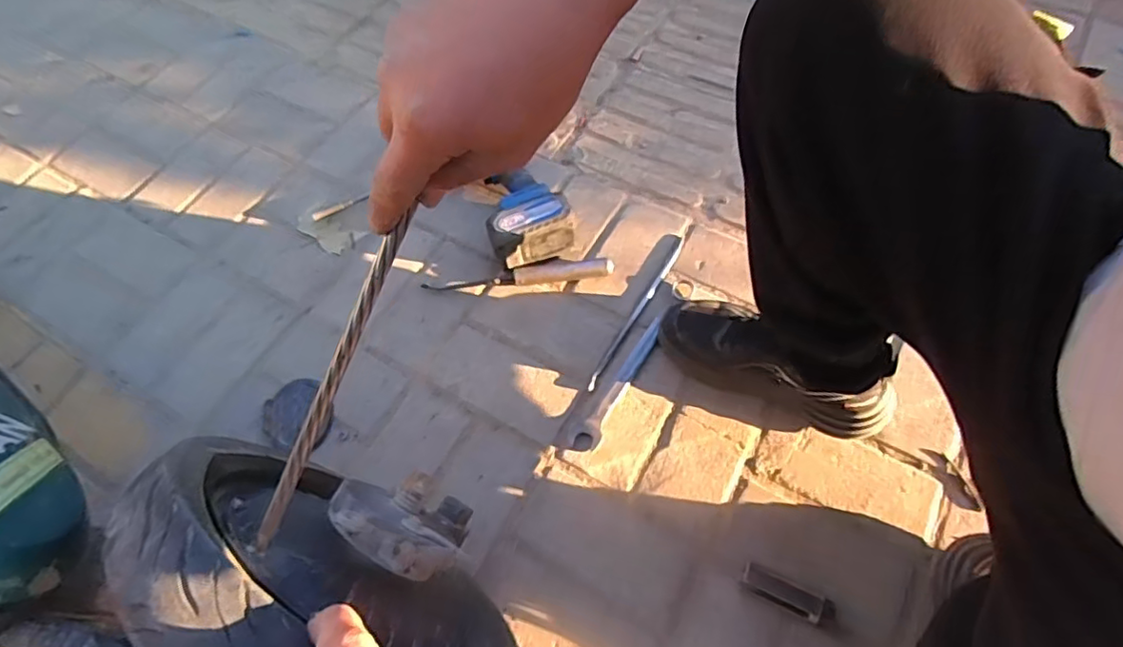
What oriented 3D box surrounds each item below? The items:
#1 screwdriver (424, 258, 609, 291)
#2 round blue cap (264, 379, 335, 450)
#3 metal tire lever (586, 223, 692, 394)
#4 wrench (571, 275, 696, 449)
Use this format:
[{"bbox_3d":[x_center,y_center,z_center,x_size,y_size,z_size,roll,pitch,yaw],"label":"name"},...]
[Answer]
[{"bbox_3d":[-0.058,-0.063,0.802,0.250,0.021,0.026,-5,61,0],"label":"screwdriver"},{"bbox_3d":[-0.322,0.109,0.738,0.081,0.012,0.084,-5,61,1],"label":"round blue cap"},{"bbox_3d":[0.111,-0.032,0.786,0.014,0.008,0.290,27,66,17],"label":"metal tire lever"},{"bbox_3d":[0.093,0.046,0.745,0.032,0.009,0.267,31,67,18],"label":"wrench"}]

